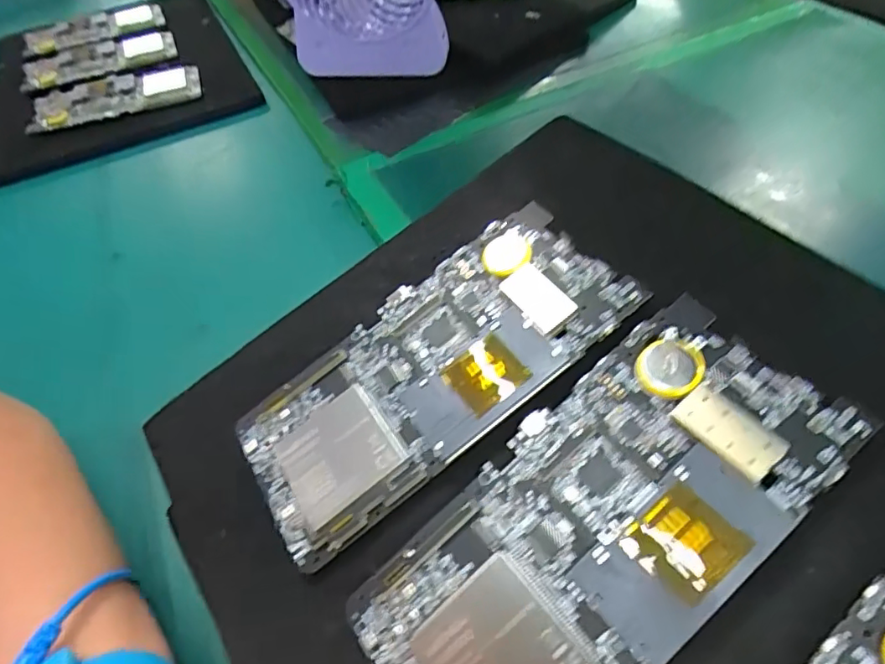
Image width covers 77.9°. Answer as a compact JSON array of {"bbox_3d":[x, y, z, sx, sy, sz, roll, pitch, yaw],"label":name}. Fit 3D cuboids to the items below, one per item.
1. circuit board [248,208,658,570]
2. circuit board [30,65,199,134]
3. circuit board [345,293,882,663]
[{"bbox_3d":[-0.006,0.014,0.210,0.151,0.007,0.071,-38,55,-3],"label":"circuit board"},{"bbox_3d":[-0.304,-0.222,0.512,0.151,0.017,0.068,-12,50,-4],"label":"circuit board"},{"bbox_3d":[0.046,0.060,0.166,0.151,0.007,0.072,-40,56,-5],"label":"circuit board"}]

